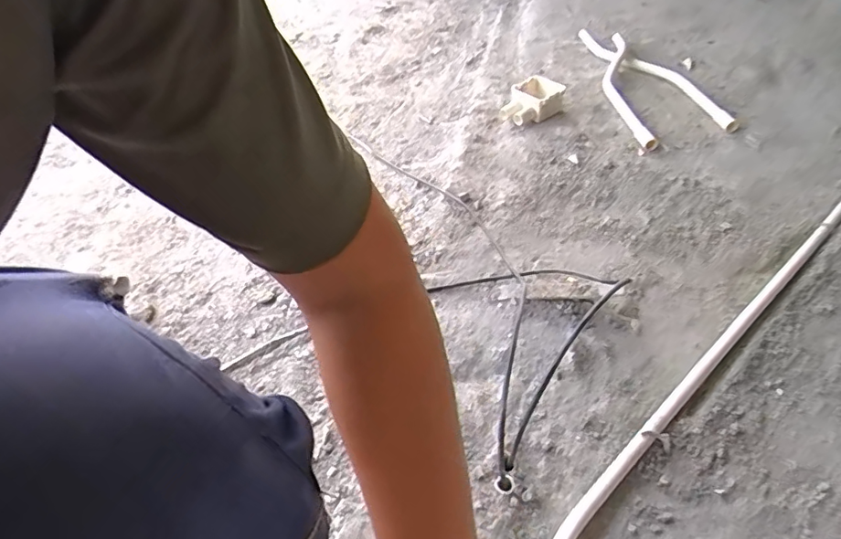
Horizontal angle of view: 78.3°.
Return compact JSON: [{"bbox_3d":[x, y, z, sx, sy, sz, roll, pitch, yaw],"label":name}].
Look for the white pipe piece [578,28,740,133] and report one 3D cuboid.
[{"bbox_3d":[0.498,-0.414,1.110,0.059,0.039,0.526,-19,46,-13],"label":"white pipe piece"}]

